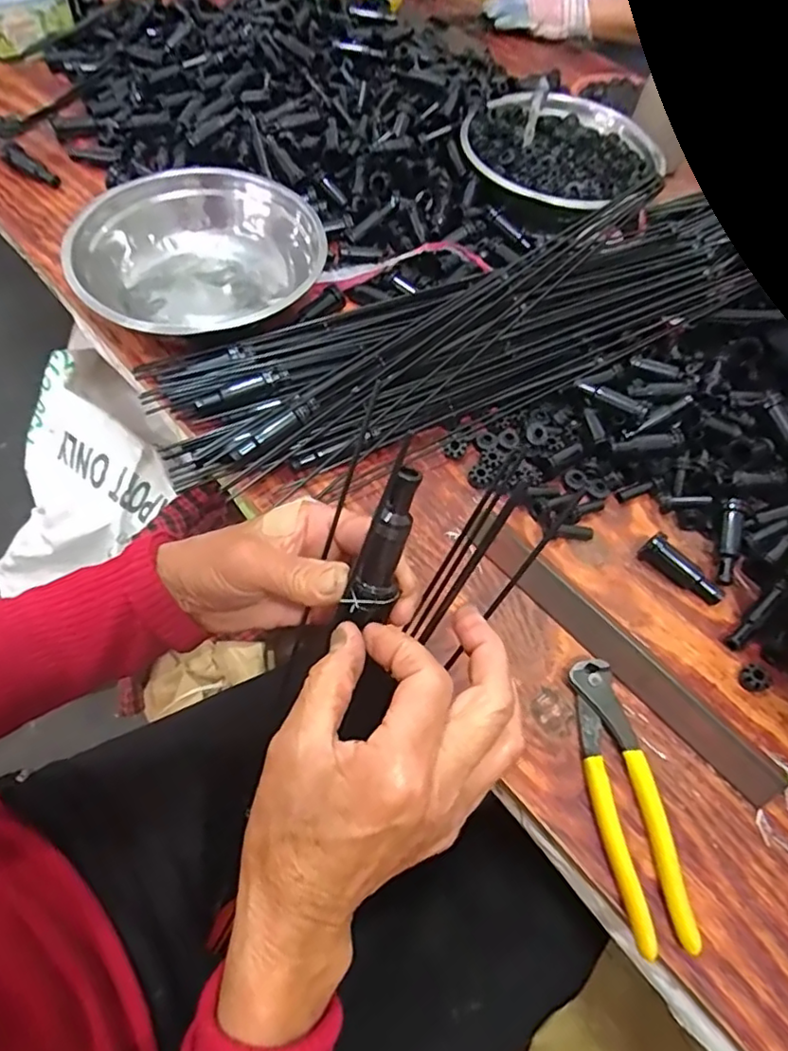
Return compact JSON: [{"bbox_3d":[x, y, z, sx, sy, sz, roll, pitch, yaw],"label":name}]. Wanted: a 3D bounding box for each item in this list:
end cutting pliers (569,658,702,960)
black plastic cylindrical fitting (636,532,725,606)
[{"bbox_3d":[0.141,0.165,0.369,0.038,0.015,0.161,-4,60,-8],"label":"end cutting pliers"},{"bbox_3d":[0.221,0.034,0.454,0.064,0.019,0.019,38,63,16],"label":"black plastic cylindrical fitting"}]

